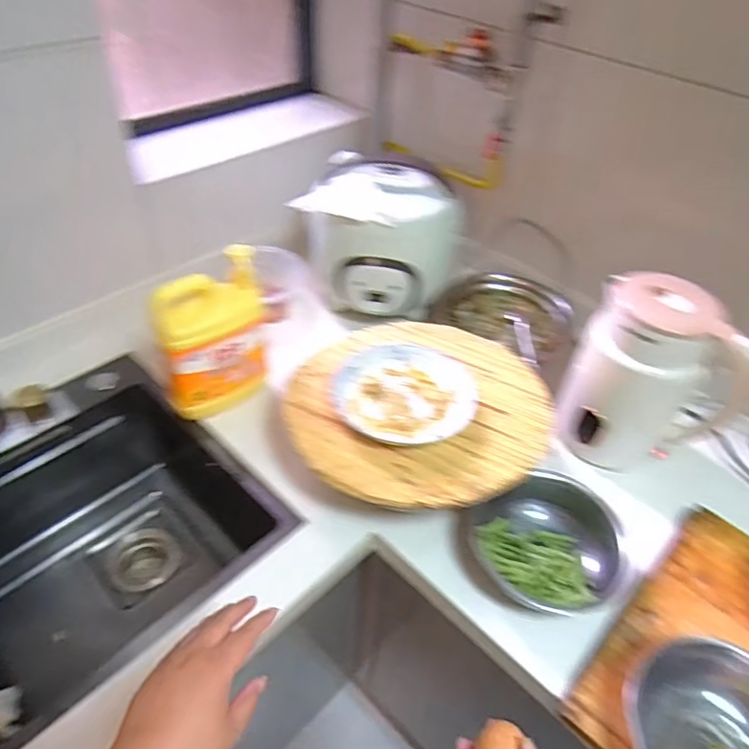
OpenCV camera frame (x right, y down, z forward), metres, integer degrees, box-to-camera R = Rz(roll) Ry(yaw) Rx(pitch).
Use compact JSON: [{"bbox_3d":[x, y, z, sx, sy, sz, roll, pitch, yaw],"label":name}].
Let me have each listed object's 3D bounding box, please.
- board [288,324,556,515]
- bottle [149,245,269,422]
[{"bbox_3d":[0.063,0.032,0.768,0.347,0.036,0.321,-26,51,-28],"label":"board"},{"bbox_3d":[-0.224,-0.039,0.807,0.068,0.238,0.142,32,50,26],"label":"bottle"}]

